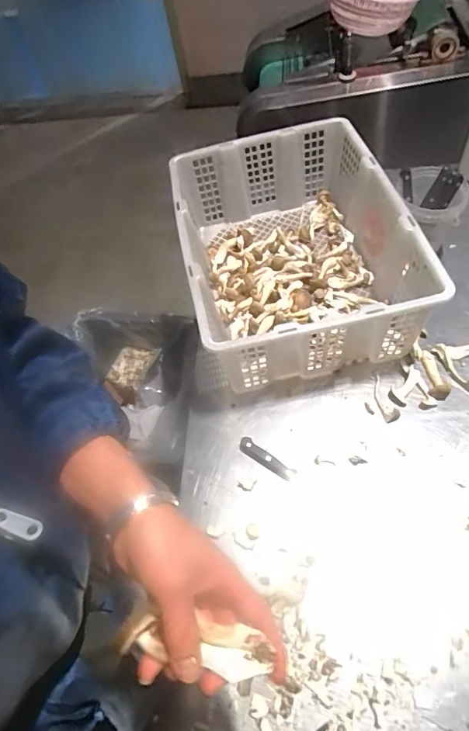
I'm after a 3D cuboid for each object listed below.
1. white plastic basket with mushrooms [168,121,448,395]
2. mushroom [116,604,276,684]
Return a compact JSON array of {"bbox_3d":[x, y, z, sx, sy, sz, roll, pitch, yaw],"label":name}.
[{"bbox_3d":[0.095,-0.206,0.767,0.381,0.174,0.491,-14,56,0],"label":"white plastic basket with mushrooms"},{"bbox_3d":[-0.027,0.190,0.297,0.099,0.022,0.032,12,59,3],"label":"mushroom"}]

